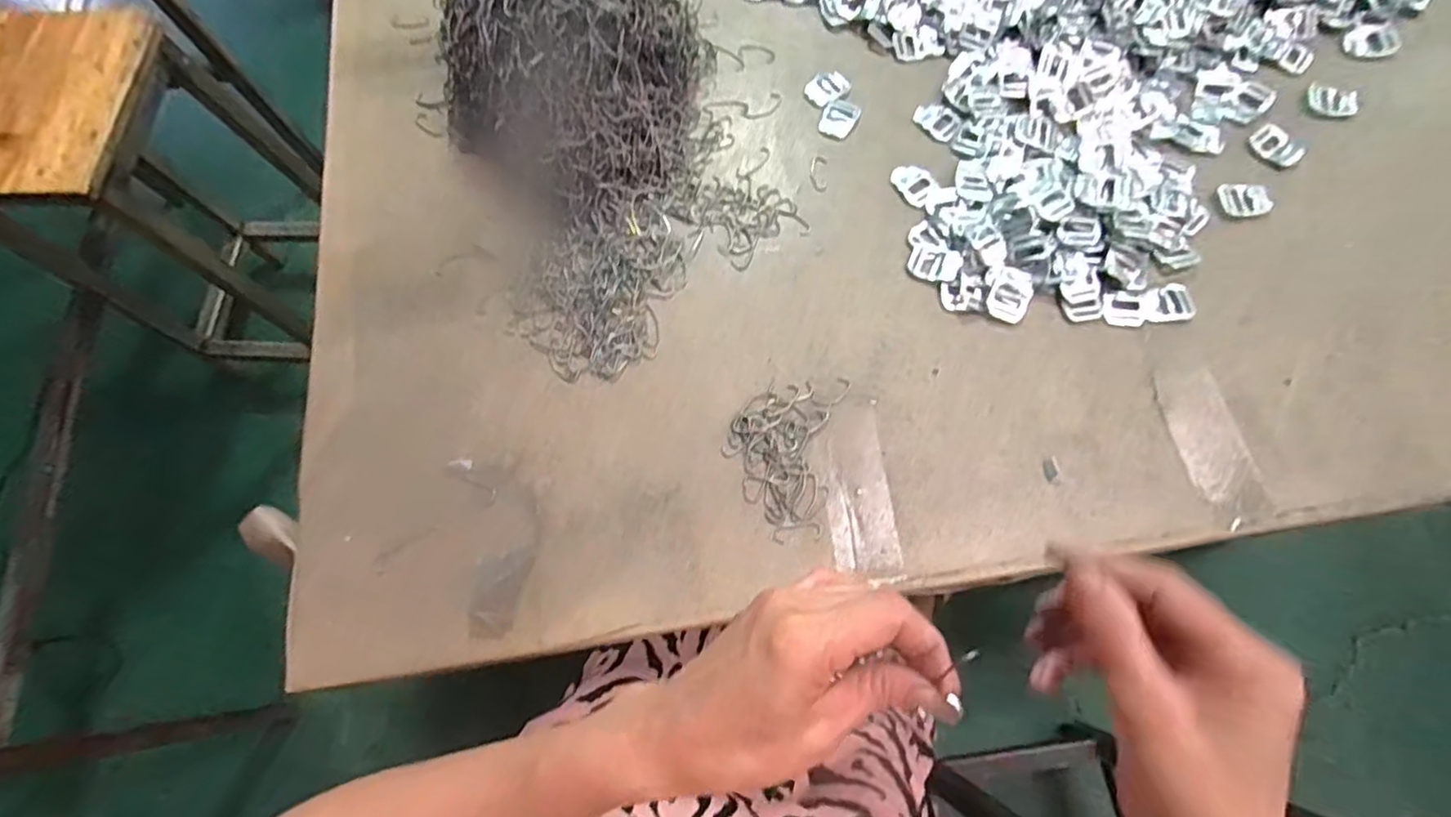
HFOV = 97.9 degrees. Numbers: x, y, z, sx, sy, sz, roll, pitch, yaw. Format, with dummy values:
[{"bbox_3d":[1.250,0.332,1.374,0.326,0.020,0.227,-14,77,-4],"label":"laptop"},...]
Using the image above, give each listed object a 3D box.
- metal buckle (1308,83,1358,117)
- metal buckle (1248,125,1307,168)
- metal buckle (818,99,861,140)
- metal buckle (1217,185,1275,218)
[{"bbox_3d":[0.517,-0.262,0.537,0.037,0.004,0.035,23,72,10],"label":"metal buckle"},{"bbox_3d":[0.455,-0.217,0.519,0.033,0.004,0.039,-39,73,-11],"label":"metal buckle"},{"bbox_3d":[0.099,-0.255,0.554,0.030,0.004,0.037,24,73,11],"label":"metal buckle"},{"bbox_3d":[0.412,-0.165,0.501,0.036,0.004,0.029,8,78,19],"label":"metal buckle"}]

